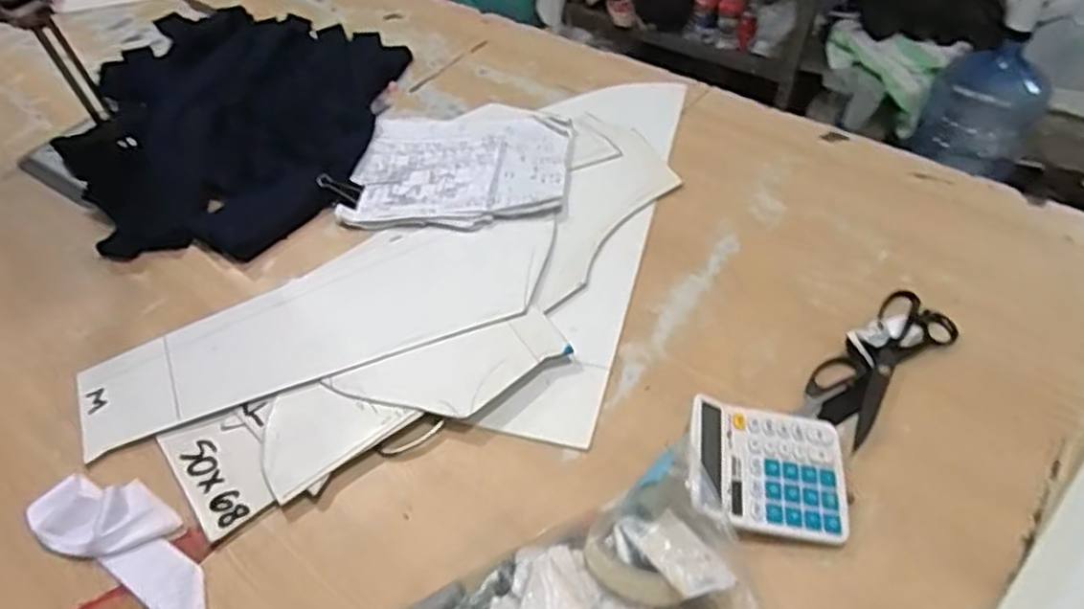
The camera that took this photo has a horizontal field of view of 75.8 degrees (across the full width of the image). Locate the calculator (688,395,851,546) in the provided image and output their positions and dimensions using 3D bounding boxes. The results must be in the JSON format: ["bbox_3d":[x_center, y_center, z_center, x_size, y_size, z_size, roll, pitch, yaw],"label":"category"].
[{"bbox_3d":[0.202,0.144,0.625,0.144,0.022,0.116,9,55,-1],"label":"calculator"}]

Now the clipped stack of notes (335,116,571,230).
[{"bbox_3d":[-0.111,-0.191,0.945,0.285,0.016,0.227,4,49,9],"label":"clipped stack of notes"}]

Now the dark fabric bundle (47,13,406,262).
[{"bbox_3d":[-0.472,-0.303,1.066,0.465,0.060,0.587,1,49,6],"label":"dark fabric bundle"}]

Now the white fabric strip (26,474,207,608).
[{"bbox_3d":[-0.358,0.245,0.616,0.096,0.008,0.288,-38,56,-25],"label":"white fabric strip"}]

